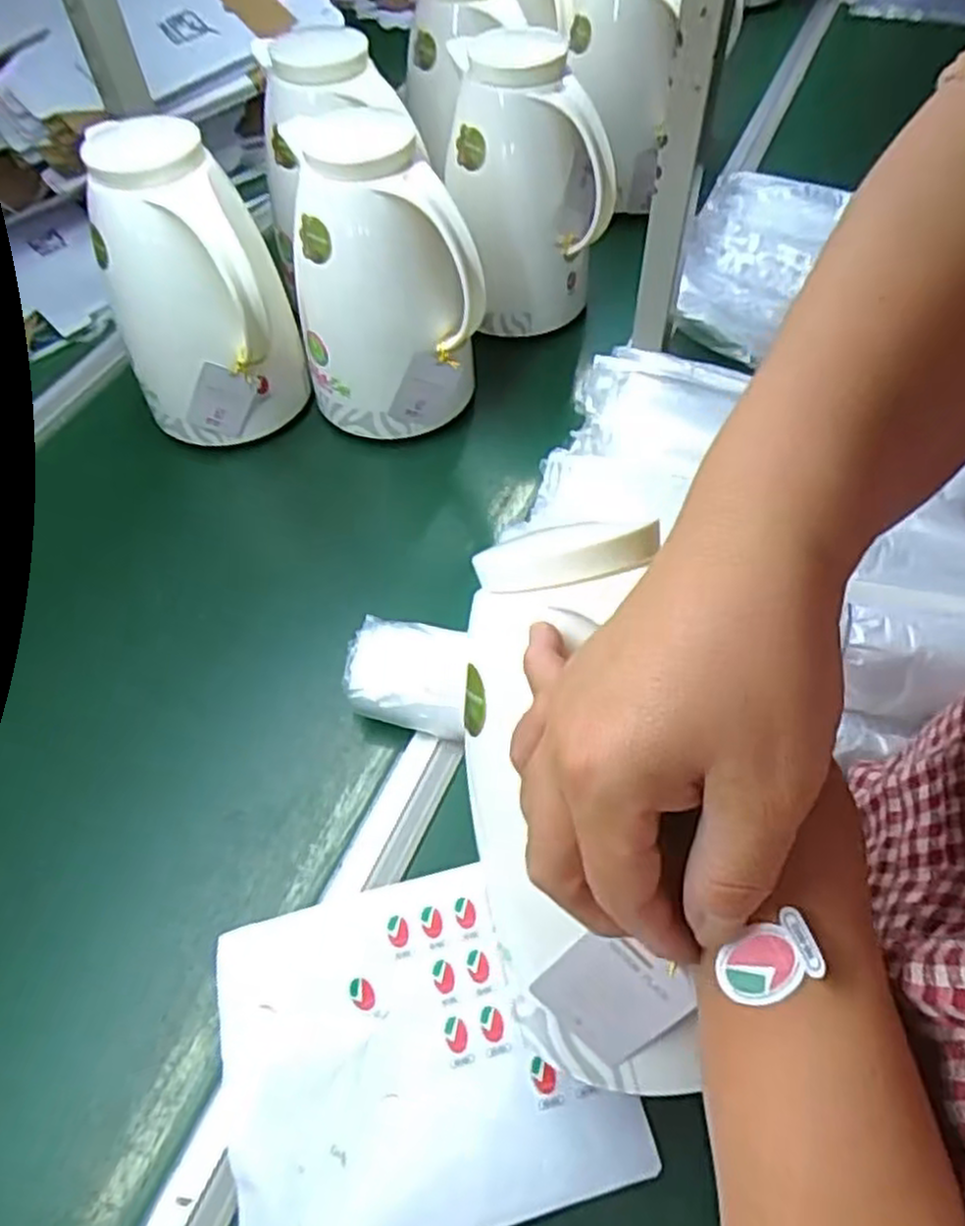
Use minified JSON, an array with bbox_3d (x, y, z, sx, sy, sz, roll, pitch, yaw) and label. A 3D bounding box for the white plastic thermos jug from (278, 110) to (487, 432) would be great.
[{"bbox_3d":[-0.093,-0.285,0.688,0.155,0.251,0.148,-18,56,-9],"label":"white plastic thermos jug"}]

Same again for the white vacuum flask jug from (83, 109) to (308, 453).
[{"bbox_3d":[-0.254,-0.269,0.681,0.152,0.262,0.123,-22,57,-12],"label":"white vacuum flask jug"}]

